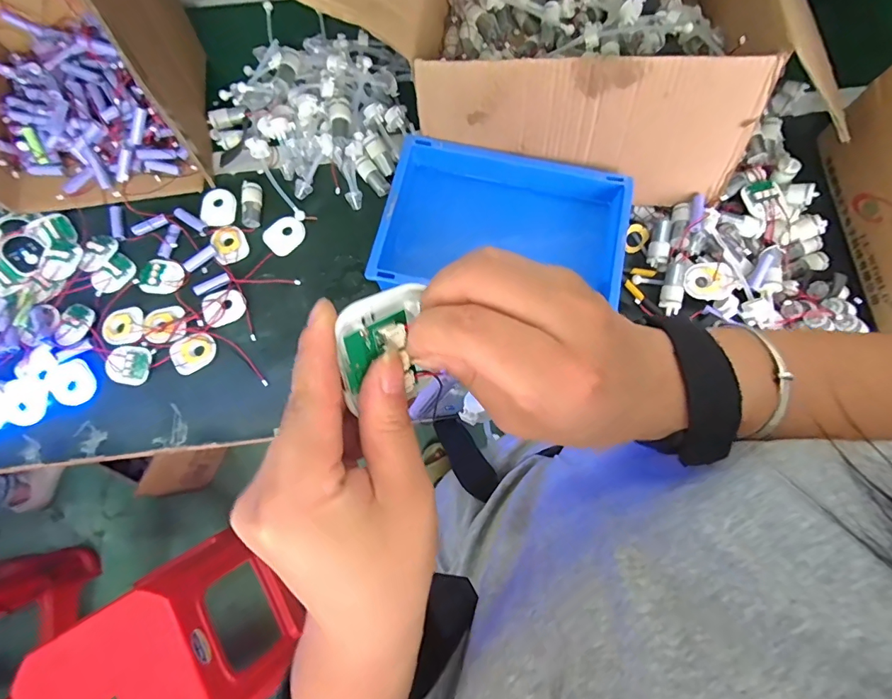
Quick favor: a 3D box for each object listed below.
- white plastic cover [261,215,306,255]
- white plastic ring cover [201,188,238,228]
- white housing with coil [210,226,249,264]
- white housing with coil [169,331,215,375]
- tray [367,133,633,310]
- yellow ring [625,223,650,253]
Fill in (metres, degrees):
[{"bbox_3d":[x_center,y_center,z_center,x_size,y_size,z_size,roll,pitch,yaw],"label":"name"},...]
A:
[{"bbox_3d":[-0.236,-0.168,0.646,0.058,0.004,0.050,-36,79,-9],"label":"white plastic cover"},{"bbox_3d":[-0.337,-0.211,0.656,0.049,0.009,0.059,3,76,0],"label":"white plastic ring cover"},{"bbox_3d":[-0.314,-0.153,0.638,0.045,0.007,0.058,-26,78,-7],"label":"white housing with coil"},{"bbox_3d":[-0.344,0.004,0.598,0.058,0.004,0.049,-27,78,-7],"label":"white housing with coil"},{"bbox_3d":[0.088,-0.149,0.616,0.341,0.112,0.215,9,76,2],"label":"tray"},{"bbox_3d":[0.274,-0.161,0.636,0.033,0.040,0.016,44,40,14],"label":"yellow ring"}]

